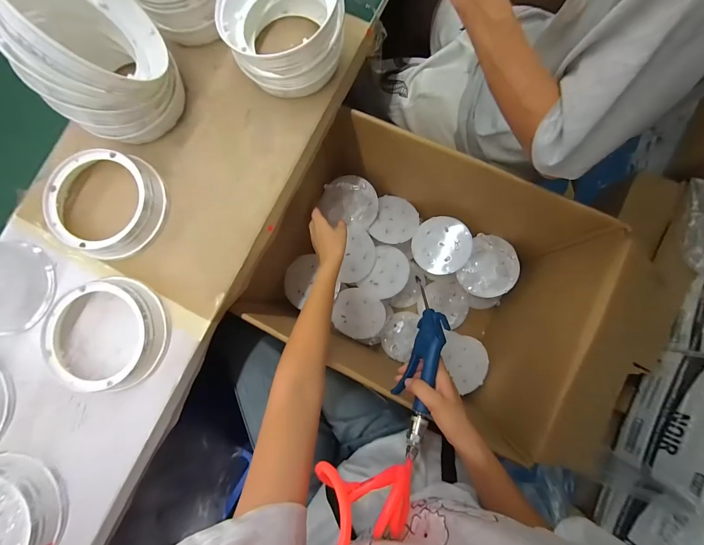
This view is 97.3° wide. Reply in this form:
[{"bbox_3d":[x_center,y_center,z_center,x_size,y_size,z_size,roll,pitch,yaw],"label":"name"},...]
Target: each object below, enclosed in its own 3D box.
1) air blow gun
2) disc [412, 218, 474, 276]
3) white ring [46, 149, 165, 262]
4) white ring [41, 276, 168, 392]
[{"bbox_3d":[0.100,0.121,0.442,0.021,0.067,0.247,28,62,-22],"label":"air blow gun"},{"bbox_3d":[0.205,-0.062,0.712,0.128,0.011,0.127,5,103,22],"label":"disc"},{"bbox_3d":[-0.340,-0.094,0.428,0.146,0.038,0.144,0,84,1],"label":"white ring"},{"bbox_3d":[-0.325,0.079,0.412,0.144,0.038,0.141,0,84,1],"label":"white ring"}]

